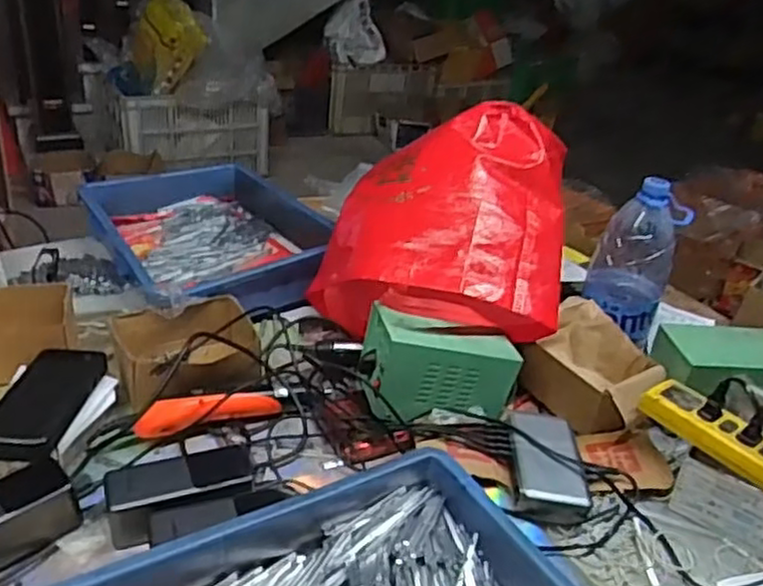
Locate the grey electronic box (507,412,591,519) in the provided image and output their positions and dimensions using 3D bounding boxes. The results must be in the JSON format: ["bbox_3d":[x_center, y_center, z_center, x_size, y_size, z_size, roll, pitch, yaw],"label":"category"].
[{"bbox_3d":[0.176,0.179,0.771,0.075,0.029,0.132,5,29,-1],"label":"grey electronic box"}]

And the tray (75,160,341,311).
[{"bbox_3d":[-0.269,-0.090,1.123,0.293,0.082,0.448,-14,35,-31],"label":"tray"}]

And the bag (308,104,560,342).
[{"bbox_3d":[0.082,-0.085,0.899,0.314,0.196,0.275,4,29,-3],"label":"bag"}]

